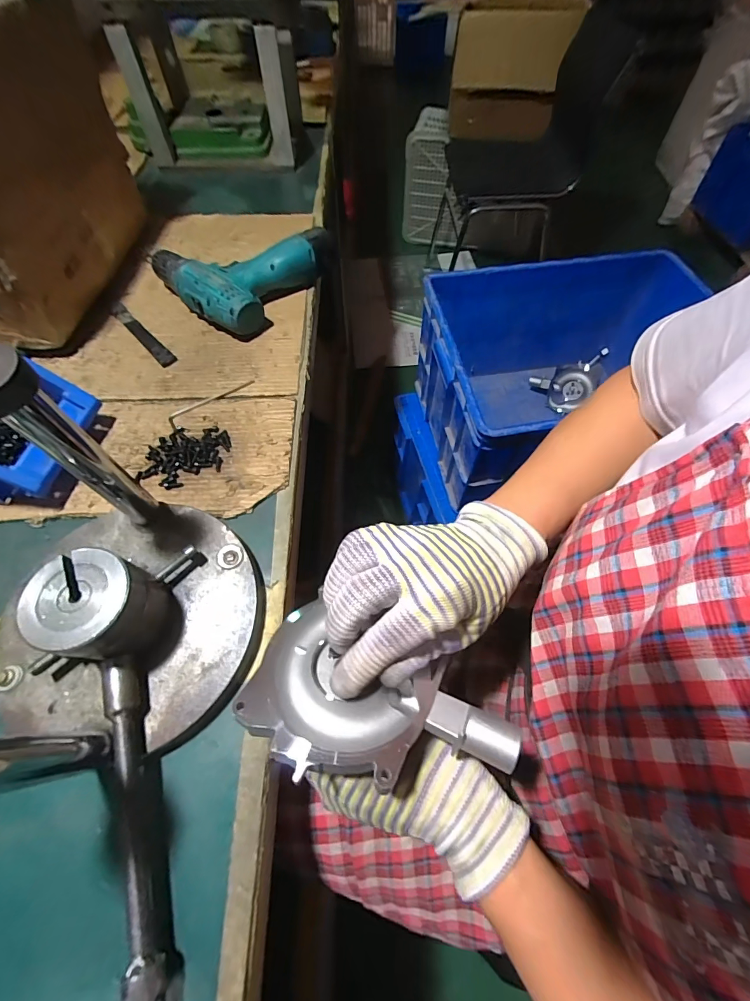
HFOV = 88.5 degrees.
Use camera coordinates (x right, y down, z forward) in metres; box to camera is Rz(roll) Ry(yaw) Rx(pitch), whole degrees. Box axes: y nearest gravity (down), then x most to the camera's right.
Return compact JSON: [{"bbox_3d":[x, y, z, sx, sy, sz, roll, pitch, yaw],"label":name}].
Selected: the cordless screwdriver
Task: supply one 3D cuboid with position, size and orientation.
[{"bbox_3d":[-0.178,-0.308,0.510,0.171,0.052,0.188,29,64,16],"label":"cordless screwdriver"}]

